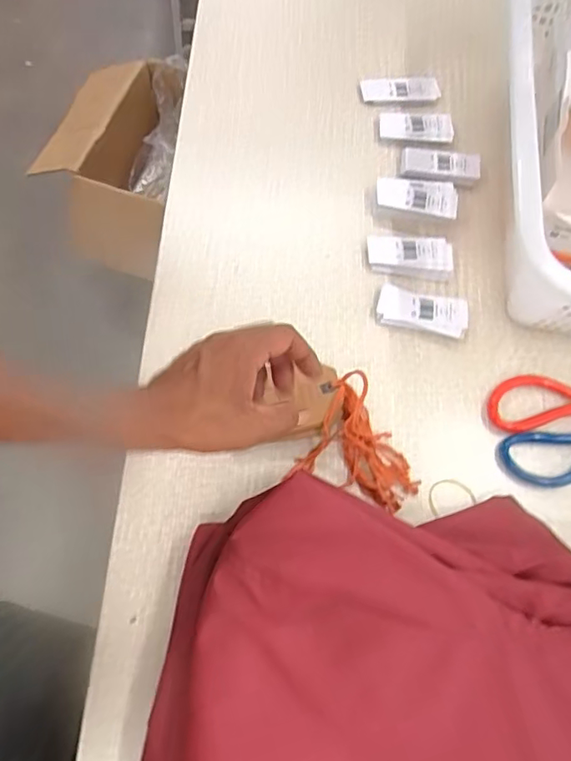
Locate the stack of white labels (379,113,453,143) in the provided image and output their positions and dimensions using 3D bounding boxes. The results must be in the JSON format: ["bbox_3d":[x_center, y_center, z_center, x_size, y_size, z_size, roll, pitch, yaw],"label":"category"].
[{"bbox_3d":[0.149,-0.289,0.636,0.083,0.008,0.038,2,68,-3],"label":"stack of white labels"}]

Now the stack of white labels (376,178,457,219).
[{"bbox_3d":[0.139,-0.195,0.593,0.085,0.014,0.043,12,68,1],"label":"stack of white labels"}]

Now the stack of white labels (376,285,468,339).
[{"bbox_3d":[0.134,-0.066,0.547,0.086,0.012,0.040,14,68,2],"label":"stack of white labels"}]

